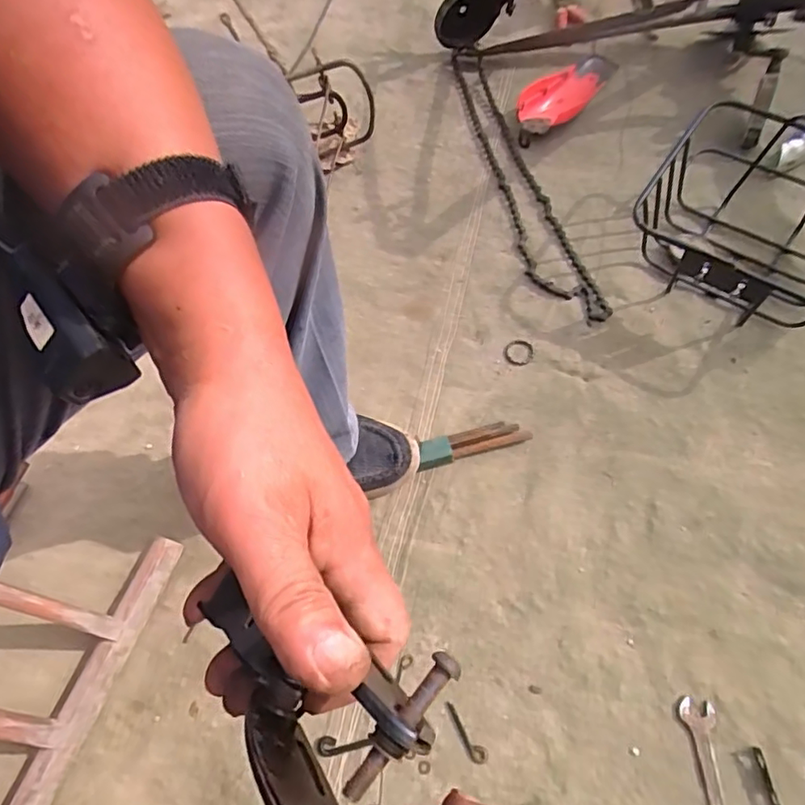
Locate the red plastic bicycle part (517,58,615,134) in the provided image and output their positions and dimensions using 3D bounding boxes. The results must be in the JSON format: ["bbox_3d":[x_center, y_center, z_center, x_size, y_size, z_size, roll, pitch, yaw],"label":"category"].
[{"bbox_3d":[0.253,-0.471,0.855,0.170,0.061,0.058,-33,69,-11],"label":"red plastic bicycle part"}]

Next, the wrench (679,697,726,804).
[{"bbox_3d":[0.295,0.367,0.533,0.031,0.006,0.149,-3,67,4],"label":"wrench"}]

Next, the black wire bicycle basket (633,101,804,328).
[{"bbox_3d":[0.433,-0.220,0.683,0.258,0.153,0.232,29,72,16],"label":"black wire bicycle basket"}]

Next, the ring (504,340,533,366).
[{"bbox_3d":[0.150,-0.064,0.730,0.038,0.006,0.035,-2,67,5],"label":"ring"}]

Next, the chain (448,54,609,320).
[{"bbox_3d":[0.161,-0.328,0.828,0.073,0.022,0.533,-22,71,5],"label":"chain"}]

